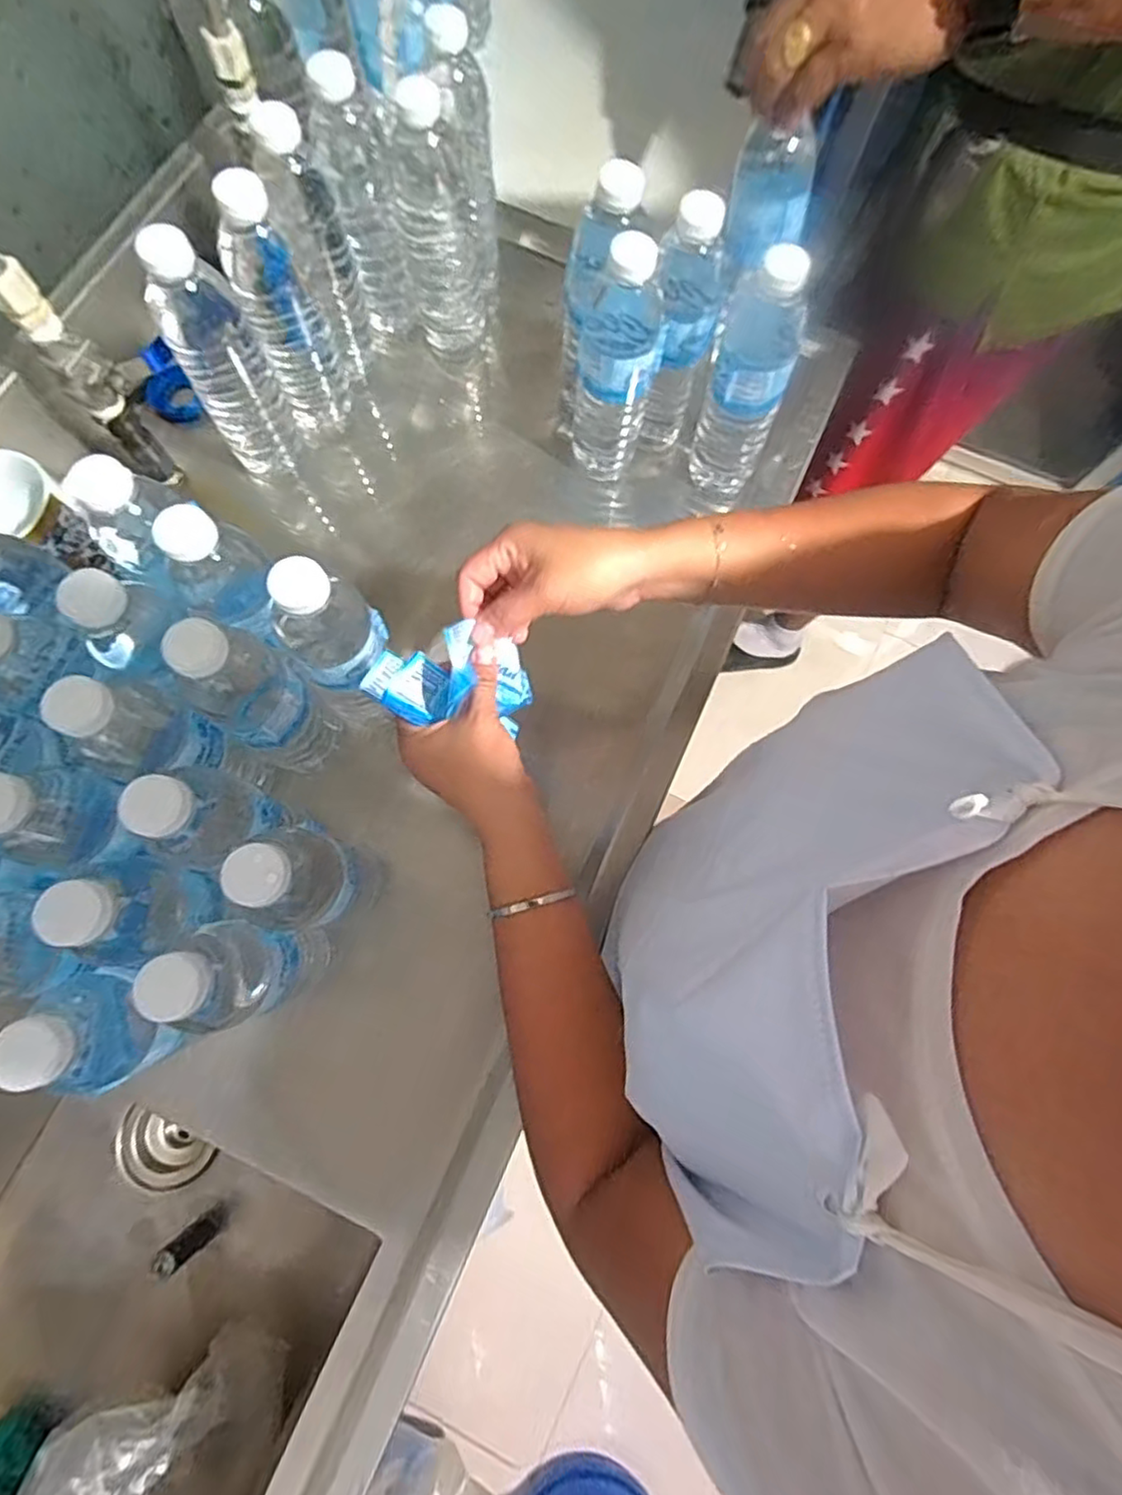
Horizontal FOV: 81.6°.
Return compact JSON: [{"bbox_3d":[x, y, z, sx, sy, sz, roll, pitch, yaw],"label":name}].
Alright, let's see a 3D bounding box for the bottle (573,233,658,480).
[{"bbox_3d":[0.043,-0.311,0.529,0.056,0.208,0.074,7,75,0],"label":"bottle"}]

